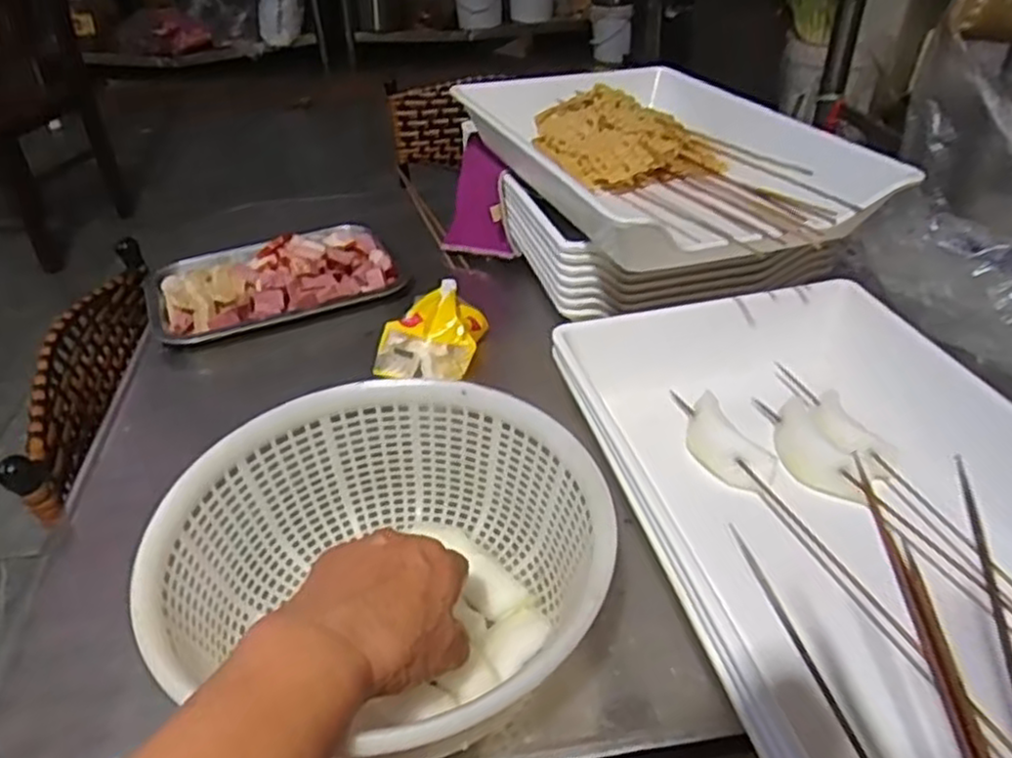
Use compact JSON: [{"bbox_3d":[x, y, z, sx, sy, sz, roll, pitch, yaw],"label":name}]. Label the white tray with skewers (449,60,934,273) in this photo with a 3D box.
[{"bbox_3d":[0.143,-0.215,0.698,0.283,0.061,0.409,-14,38,-15],"label":"white tray with skewers"}]

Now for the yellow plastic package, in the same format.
[{"bbox_3d":[-0.066,-0.044,0.674,0.089,0.050,0.097,3,37,6],"label":"yellow plastic package"}]

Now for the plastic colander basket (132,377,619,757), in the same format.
[{"bbox_3d":[-0.064,0.108,0.425,0.236,0.094,0.222,-1,37,1],"label":"plastic colander basket"}]

